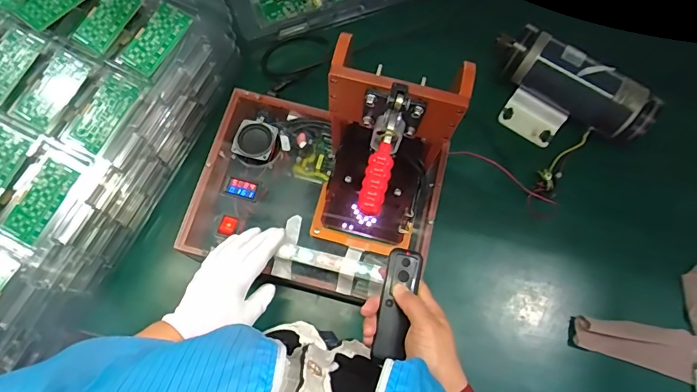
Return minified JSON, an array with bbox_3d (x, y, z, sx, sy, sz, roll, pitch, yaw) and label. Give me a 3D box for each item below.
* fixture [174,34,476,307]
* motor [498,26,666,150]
[{"bbox_3d":[-0.039,-0.025,0.498,0.302,0.280,0.230,16,74,3],"label":"fixture"},{"bbox_3d":[0.311,-0.148,0.659,0.230,0.095,0.099,36,76,8],"label":"motor"}]

